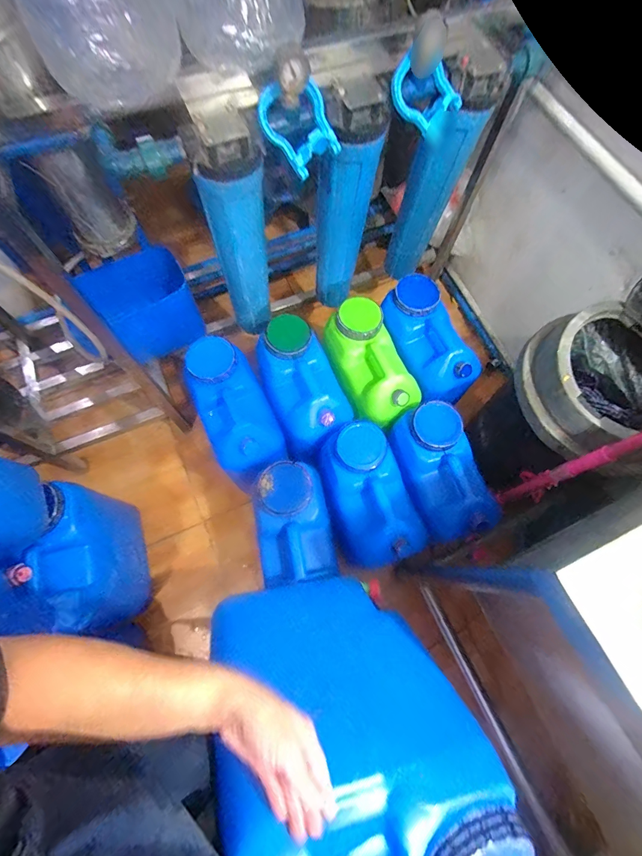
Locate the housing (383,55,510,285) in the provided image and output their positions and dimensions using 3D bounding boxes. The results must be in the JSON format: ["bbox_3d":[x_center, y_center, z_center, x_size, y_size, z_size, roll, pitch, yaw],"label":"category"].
[{"bbox_3d":[0.265,-0.568,0.948,0.138,0.520,0.105,20,71,5],"label":"housing"}]

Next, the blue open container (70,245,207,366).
[{"bbox_3d":[-0.523,-0.343,1.143,0.293,0.237,0.151,-26,73,-11],"label":"blue open container"}]

